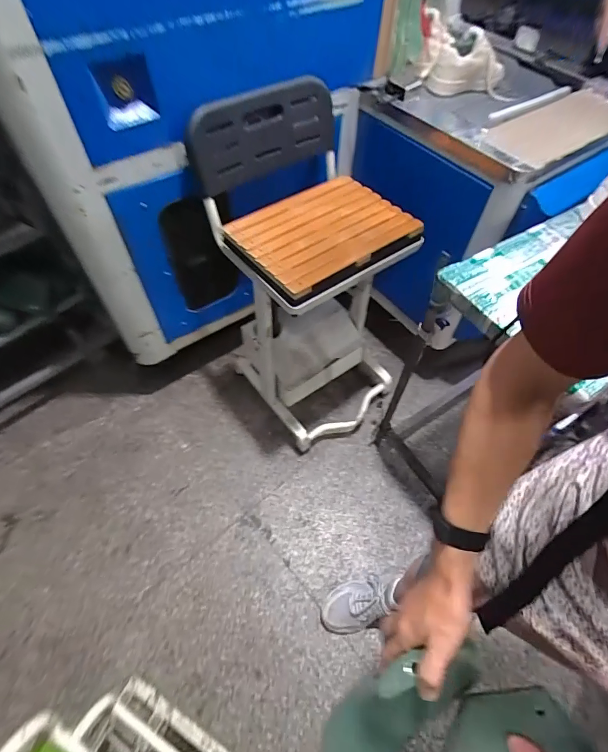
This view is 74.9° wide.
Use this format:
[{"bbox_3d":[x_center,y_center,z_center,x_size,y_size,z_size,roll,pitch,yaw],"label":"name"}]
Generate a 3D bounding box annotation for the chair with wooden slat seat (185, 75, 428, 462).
[{"bbox_3d":[0.019,-0.215,1.101,0.466,0.816,0.490,-32,64,-21],"label":"chair with wooden slat seat"}]

